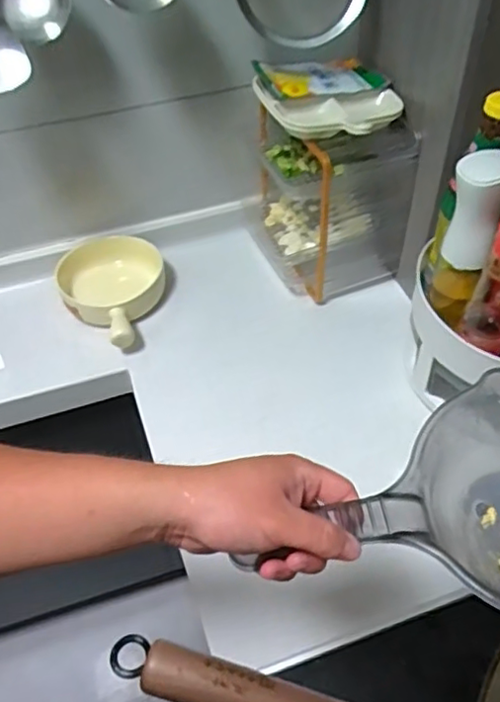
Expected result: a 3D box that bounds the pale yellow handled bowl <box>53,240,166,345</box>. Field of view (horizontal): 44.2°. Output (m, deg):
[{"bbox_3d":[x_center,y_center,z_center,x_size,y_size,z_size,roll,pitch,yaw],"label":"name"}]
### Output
[{"bbox_3d":[-0.182,-0.079,0.861,0.144,0.068,0.183,-25,50,-18],"label":"pale yellow handled bowl"}]

